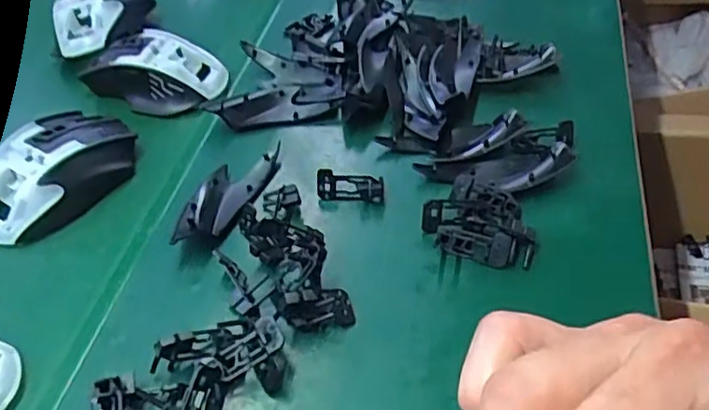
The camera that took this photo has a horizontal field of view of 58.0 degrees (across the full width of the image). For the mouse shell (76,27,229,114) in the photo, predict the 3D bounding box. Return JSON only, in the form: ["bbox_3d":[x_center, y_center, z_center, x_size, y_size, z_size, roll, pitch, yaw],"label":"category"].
[{"bbox_3d":[-0.158,-0.108,0.497,0.098,0.032,0.059,16,50,16],"label":"mouse shell"}]

